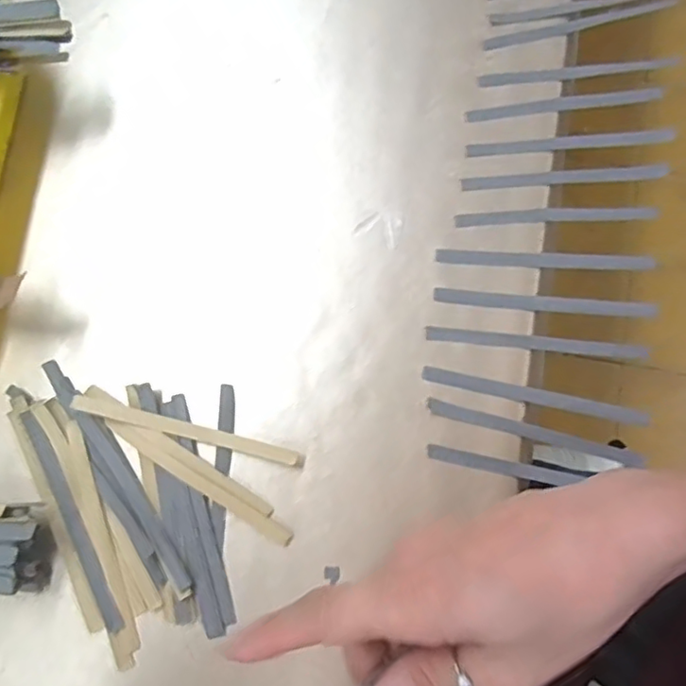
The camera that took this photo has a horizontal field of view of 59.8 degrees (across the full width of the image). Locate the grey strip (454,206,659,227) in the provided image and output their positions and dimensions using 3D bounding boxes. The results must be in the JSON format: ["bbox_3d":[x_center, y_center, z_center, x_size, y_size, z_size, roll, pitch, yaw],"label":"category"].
[{"bbox_3d":[0.140,-0.083,0.387,0.132,0.008,0.010,-2,80,-2],"label":"grey strip"}]

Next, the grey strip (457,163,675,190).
[{"bbox_3d":[0.145,-0.108,0.388,0.133,0.007,0.010,-3,80,-2],"label":"grey strip"}]

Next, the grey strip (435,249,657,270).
[{"bbox_3d":[0.125,-0.052,0.372,0.130,0.011,0.009,3,80,-1],"label":"grey strip"}]

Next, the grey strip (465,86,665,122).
[{"bbox_3d":[0.149,-0.160,0.398,0.131,0.008,0.011,-5,80,-2],"label":"grey strip"}]

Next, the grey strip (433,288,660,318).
[{"bbox_3d":[0.123,-0.024,0.367,0.132,0.004,0.010,5,94,6],"label":"grey strip"}]

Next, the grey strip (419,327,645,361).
[{"bbox_3d":[0.119,0.000,0.364,0.134,0.008,0.010,6,79,0],"label":"grey strip"}]

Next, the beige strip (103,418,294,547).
[{"bbox_3d":[-0.084,0.080,0.345,0.125,0.007,0.010,33,81,5],"label":"beige strip"}]

